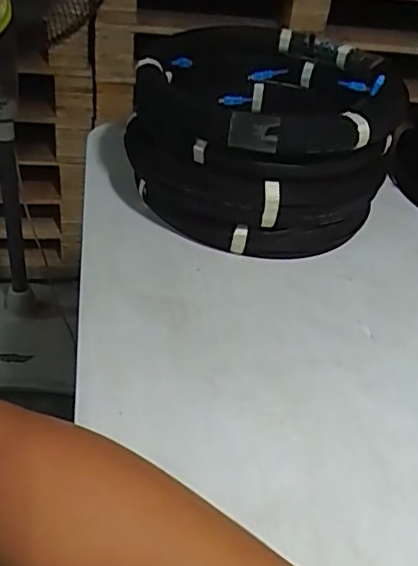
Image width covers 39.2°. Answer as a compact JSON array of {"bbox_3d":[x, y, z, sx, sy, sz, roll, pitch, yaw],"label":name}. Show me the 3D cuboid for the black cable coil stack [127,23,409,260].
[{"bbox_3d":[0.066,-0.168,0.684,0.271,0.171,0.285,18,39,13],"label":"black cable coil stack"}]

